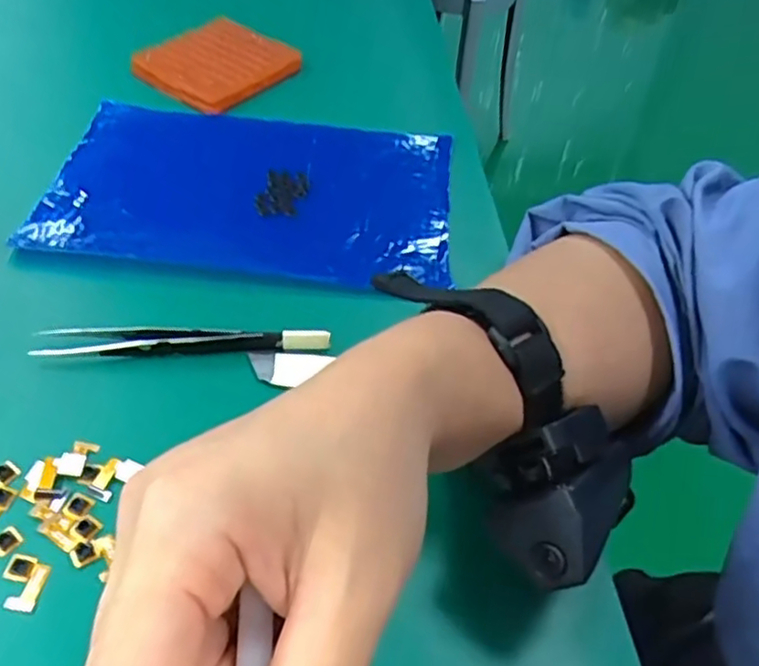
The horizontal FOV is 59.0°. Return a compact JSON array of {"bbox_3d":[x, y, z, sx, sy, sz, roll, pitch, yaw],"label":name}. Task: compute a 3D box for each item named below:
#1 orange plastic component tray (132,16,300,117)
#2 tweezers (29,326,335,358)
[{"bbox_3d":[-0.114,-0.193,0.476,0.084,0.013,0.089,31,53,21],"label":"orange plastic component tray"},{"bbox_3d":[-0.087,0.005,0.301,0.127,0.009,0.014,1,48,-4],"label":"tweezers"}]

